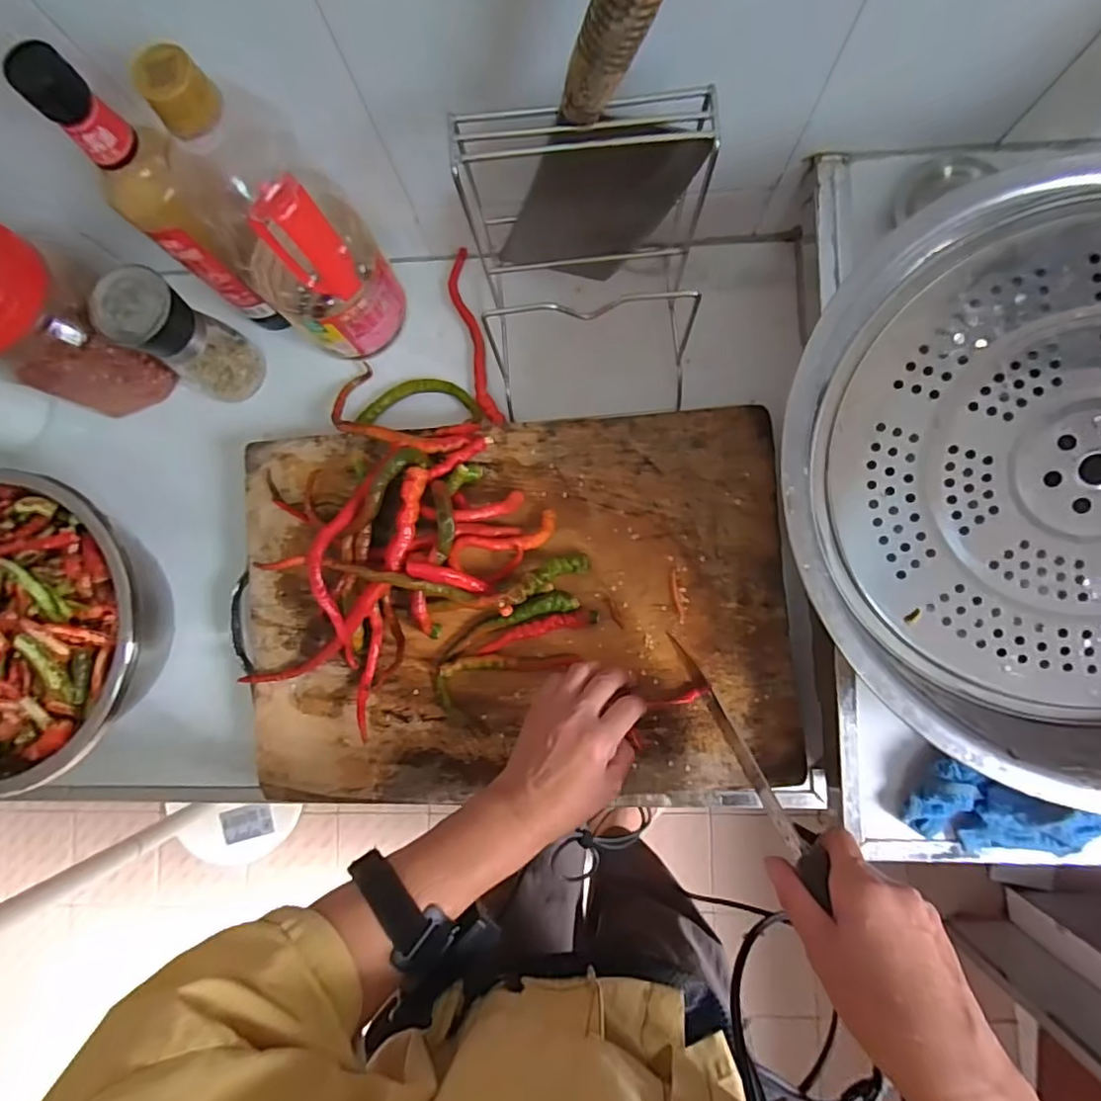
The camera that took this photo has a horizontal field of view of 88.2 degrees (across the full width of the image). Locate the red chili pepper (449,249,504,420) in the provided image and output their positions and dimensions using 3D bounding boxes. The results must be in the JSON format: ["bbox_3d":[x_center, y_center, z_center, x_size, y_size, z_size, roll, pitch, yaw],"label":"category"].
[{"bbox_3d":[-0.073,-0.199,0.529,0.021,0.007,0.171,-13,85,2],"label":"red chili pepper"}]

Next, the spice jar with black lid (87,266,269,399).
[{"bbox_3d":[-0.312,-0.180,0.486,0.063,0.132,0.061,0,86,3],"label":"spice jar with black lid"}]

